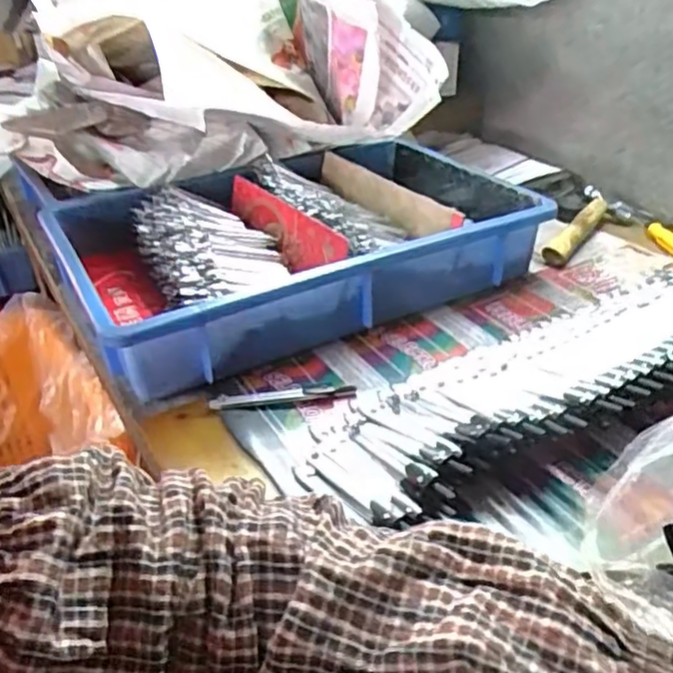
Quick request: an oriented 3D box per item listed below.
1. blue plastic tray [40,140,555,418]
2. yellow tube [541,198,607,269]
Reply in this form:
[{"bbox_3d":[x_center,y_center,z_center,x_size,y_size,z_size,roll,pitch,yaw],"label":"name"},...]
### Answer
[{"bbox_3d":[-0.041,-0.100,0.689,0.438,0.082,0.303,-18,35,-23],"label":"blue plastic tray"},{"bbox_3d":[0.260,-0.112,0.731,0.023,0.030,0.133,22,40,34],"label":"yellow tube"}]

